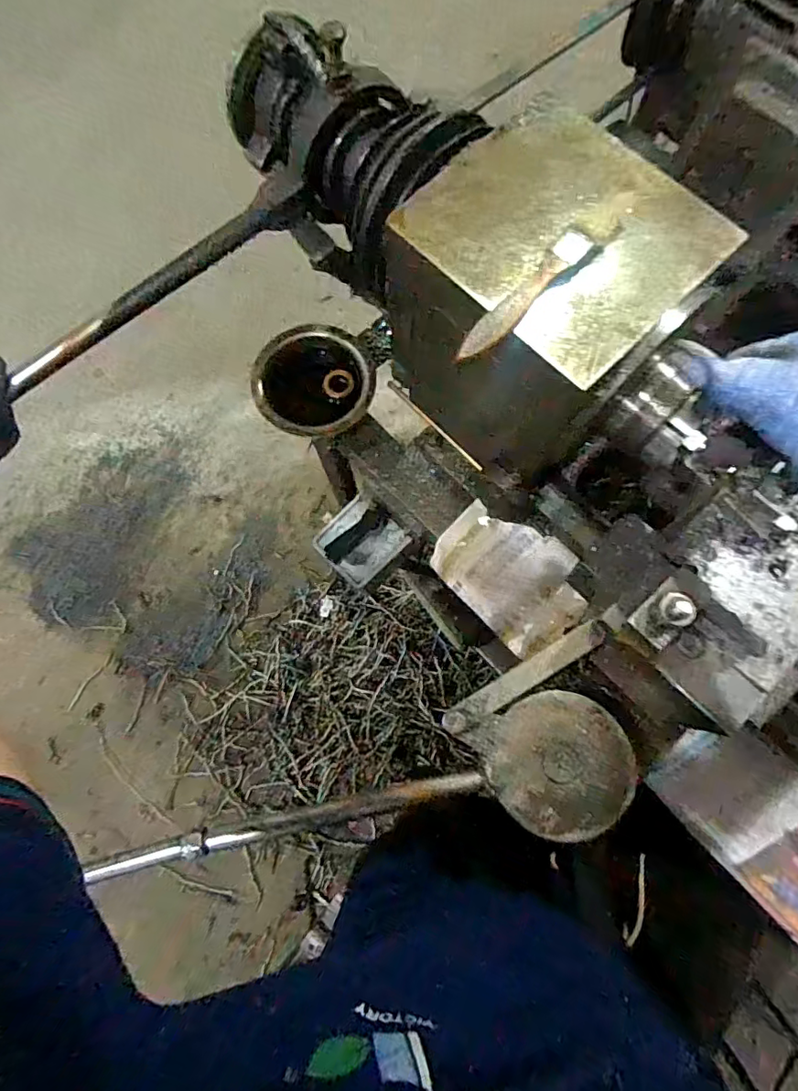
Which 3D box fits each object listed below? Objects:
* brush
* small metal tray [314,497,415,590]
[{"bbox_3d":[0.082,-0.158,0.323,0.022,0.008,0.133,44,80,10],"label":"brush"},{"bbox_3d":[-0.047,-0.007,0.645,0.092,0.035,0.088,-44,79,-9],"label":"small metal tray"}]

